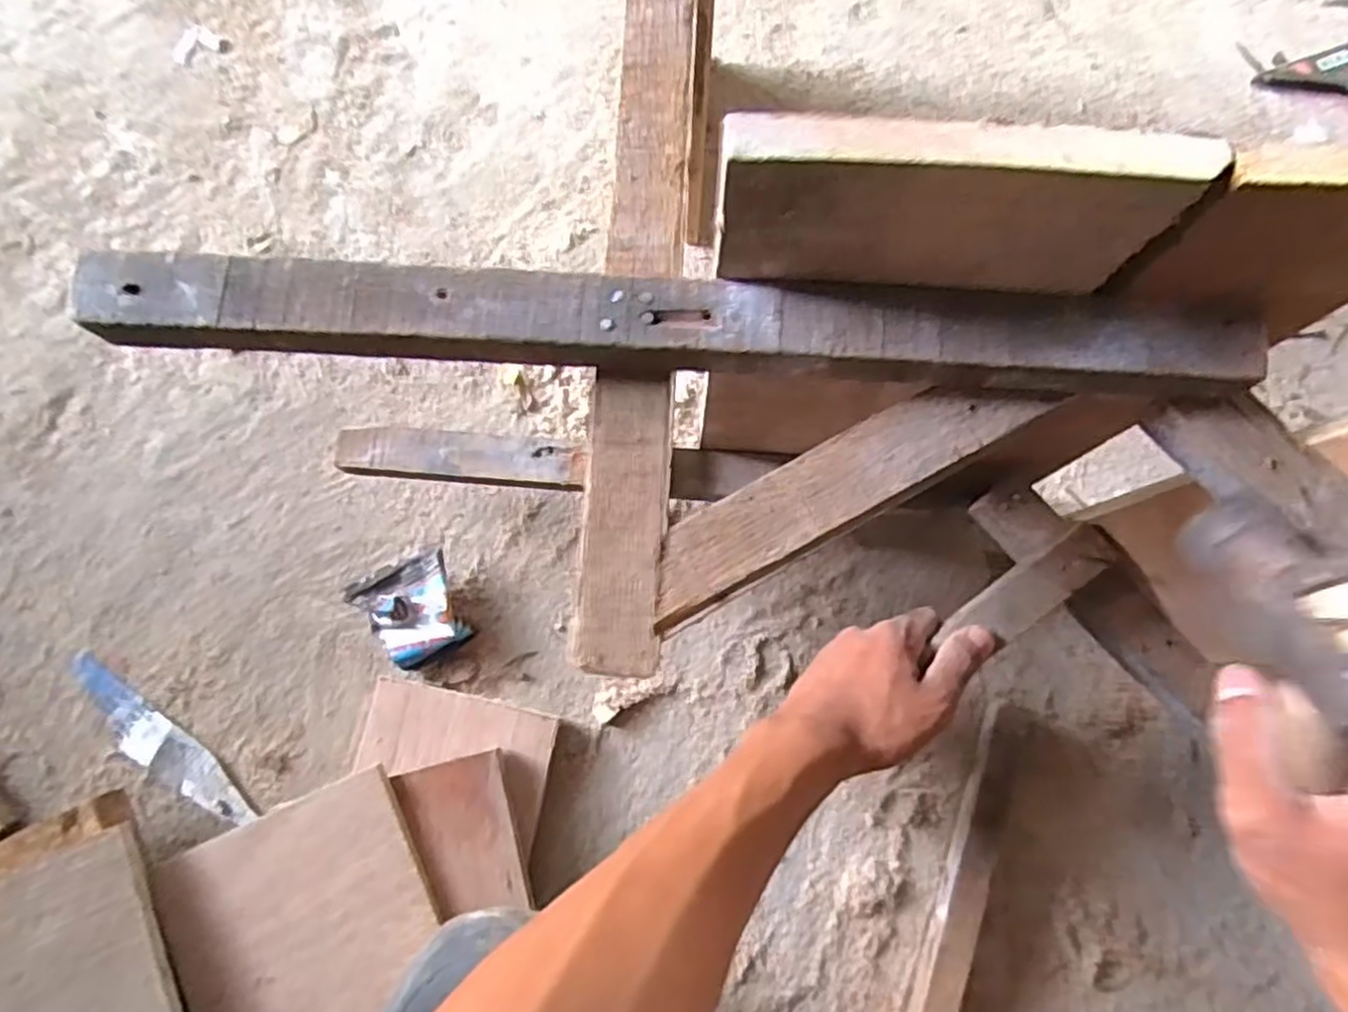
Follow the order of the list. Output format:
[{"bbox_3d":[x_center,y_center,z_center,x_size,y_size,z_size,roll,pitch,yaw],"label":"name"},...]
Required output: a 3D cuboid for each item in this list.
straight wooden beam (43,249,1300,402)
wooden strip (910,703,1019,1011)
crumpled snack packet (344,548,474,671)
[{"bbox_3d":[-0.003,-0.066,0.282,0.422,0.021,0.034,4,78,0],"label":"straight wooden beam"},{"bbox_3d":[0.191,0.249,0.490,0.023,0.030,0.233,18,79,4],"label":"wooden strip"},{"bbox_3d":[-0.180,0.076,0.527,0.065,0.029,0.066,-25,79,-5],"label":"crumpled snack packet"}]

